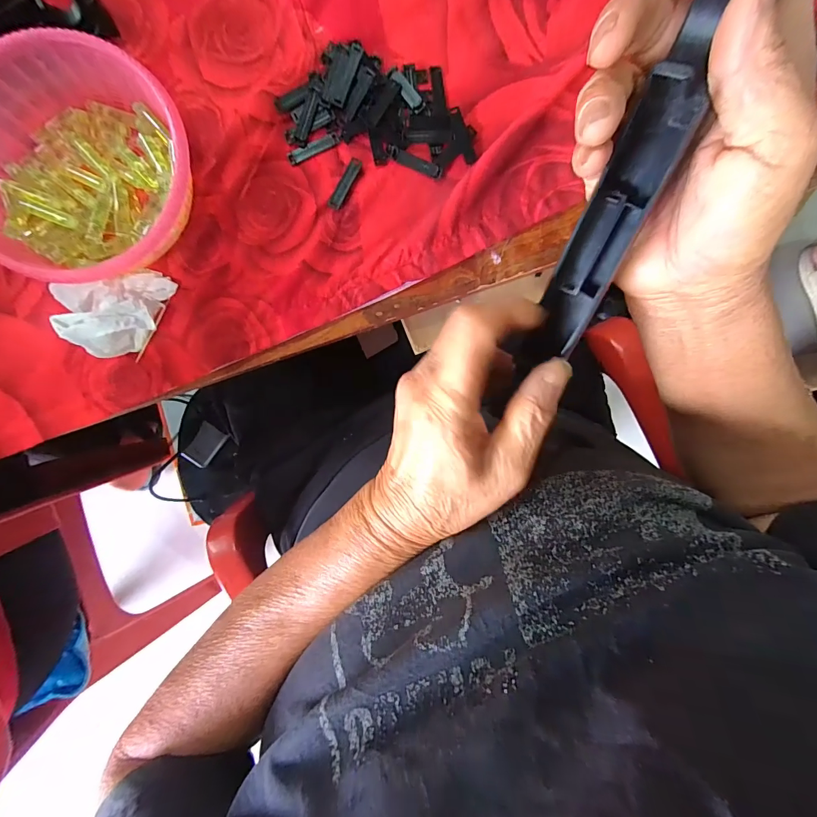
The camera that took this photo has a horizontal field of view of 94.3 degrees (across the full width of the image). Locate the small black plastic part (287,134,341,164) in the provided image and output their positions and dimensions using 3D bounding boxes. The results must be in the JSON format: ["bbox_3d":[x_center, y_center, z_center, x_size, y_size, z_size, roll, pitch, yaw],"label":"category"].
[{"bbox_3d":[-0.080,-0.220,0.319,0.046,0.004,0.008,-26,93,-1],"label":"small black plastic part"}]

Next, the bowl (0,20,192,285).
[{"bbox_3d":[-0.248,-0.181,0.288,0.164,0.046,0.160,0,93,-2],"label":"bowl"}]

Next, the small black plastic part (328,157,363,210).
[{"bbox_3d":[-0.053,-0.190,0.321,0.011,0.004,0.045,30,91,-3],"label":"small black plastic part"}]

